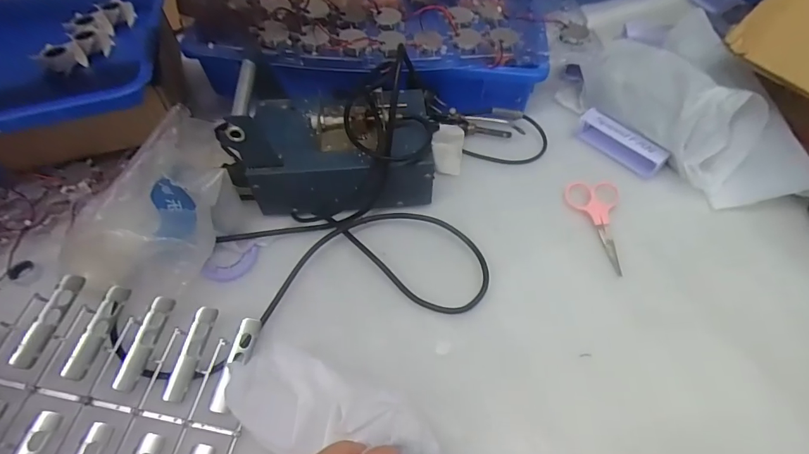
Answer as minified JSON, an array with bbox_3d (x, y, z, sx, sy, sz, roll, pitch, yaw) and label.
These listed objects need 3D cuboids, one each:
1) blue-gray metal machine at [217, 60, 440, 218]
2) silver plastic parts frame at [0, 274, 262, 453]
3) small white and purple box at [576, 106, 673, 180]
[{"bbox_3d":[-0.069,-0.096,0.449,0.191,0.112,0.137,-2,55,-1],"label":"blue-gray metal machine"},{"bbox_3d":[-0.237,0.131,0.327,0.226,0.015,0.176,16,55,-6],"label":"silver plastic parts frame"},{"bbox_3d":[0.243,-0.096,0.490,0.027,0.023,0.098,-38,63,-23],"label":"small white and purple box"}]

